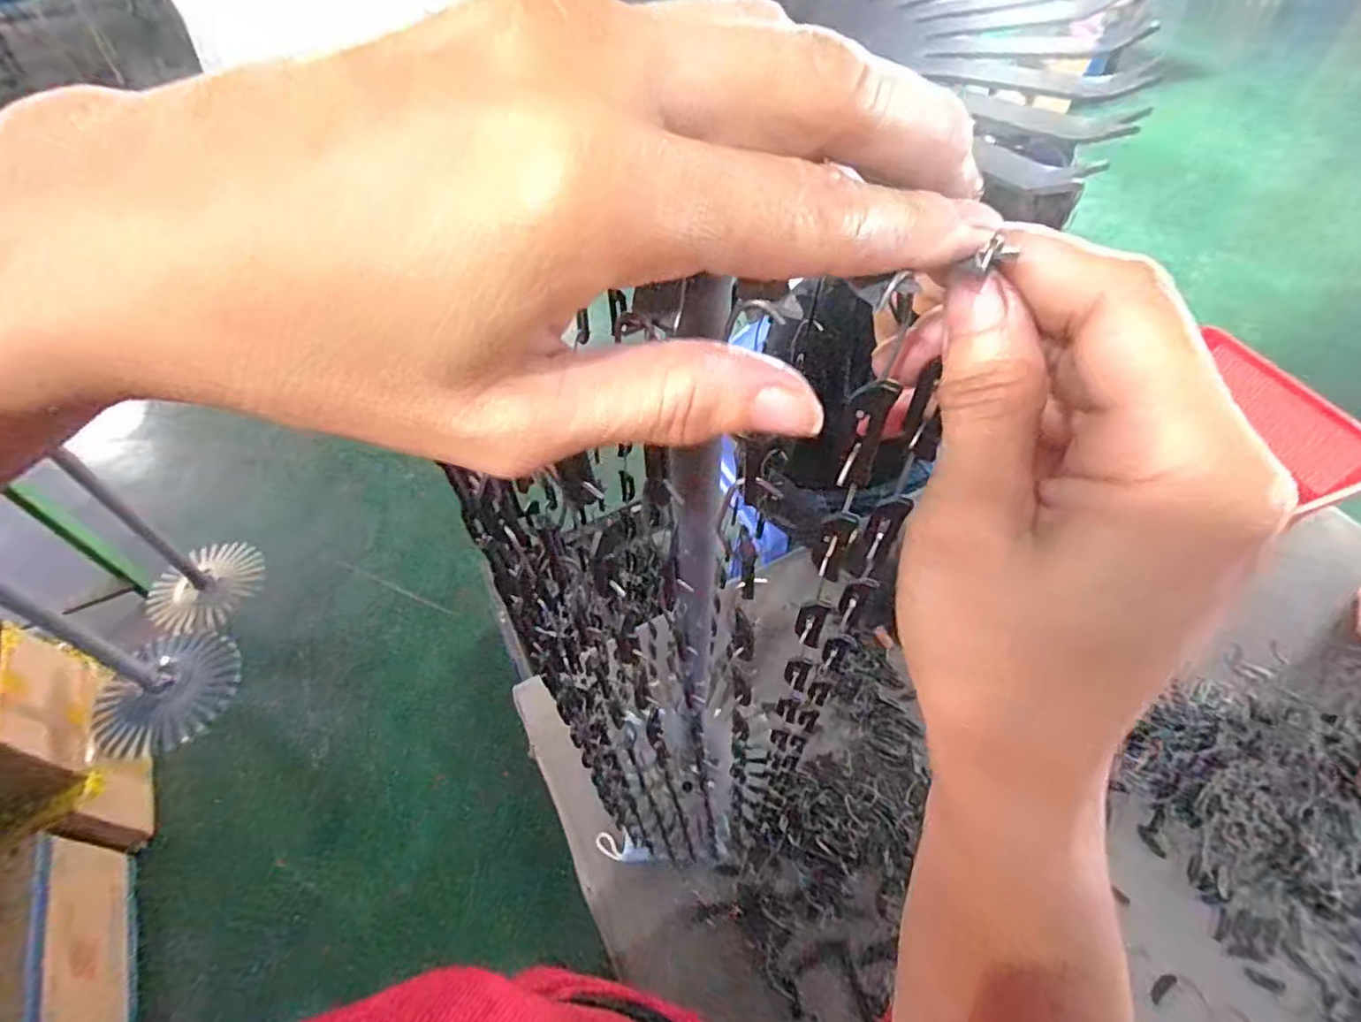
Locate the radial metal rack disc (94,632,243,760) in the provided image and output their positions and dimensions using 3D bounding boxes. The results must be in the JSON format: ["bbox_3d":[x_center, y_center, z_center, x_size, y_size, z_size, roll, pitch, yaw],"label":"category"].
[{"bbox_3d":[-0.797,0.275,1.008,0.188,0.069,0.201,-1,53,1],"label":"radial metal rack disc"}]

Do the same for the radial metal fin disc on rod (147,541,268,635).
[{"bbox_3d":[-0.941,0.149,1.259,0.190,0.050,0.187,-4,67,-2],"label":"radial metal fin disc on rod"}]

